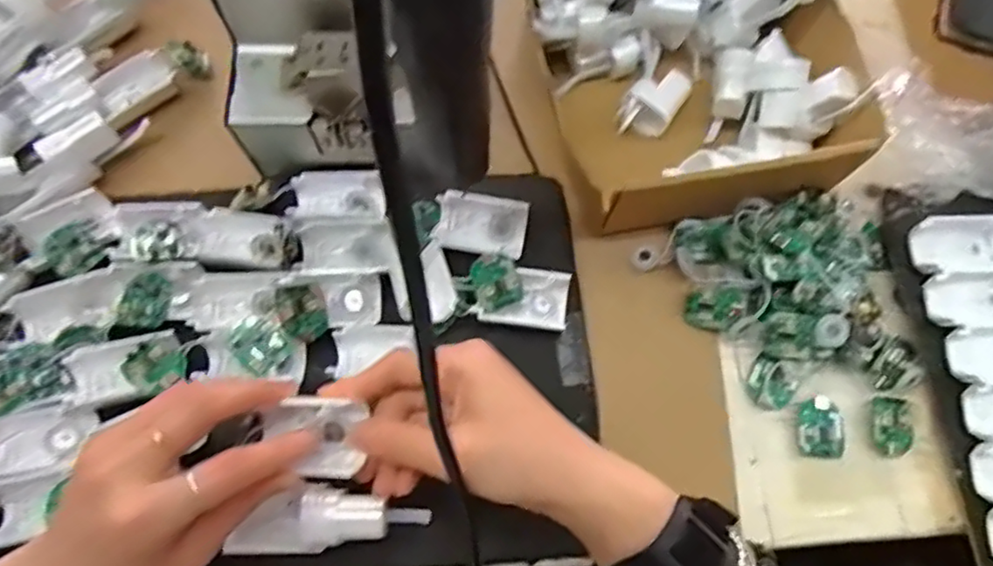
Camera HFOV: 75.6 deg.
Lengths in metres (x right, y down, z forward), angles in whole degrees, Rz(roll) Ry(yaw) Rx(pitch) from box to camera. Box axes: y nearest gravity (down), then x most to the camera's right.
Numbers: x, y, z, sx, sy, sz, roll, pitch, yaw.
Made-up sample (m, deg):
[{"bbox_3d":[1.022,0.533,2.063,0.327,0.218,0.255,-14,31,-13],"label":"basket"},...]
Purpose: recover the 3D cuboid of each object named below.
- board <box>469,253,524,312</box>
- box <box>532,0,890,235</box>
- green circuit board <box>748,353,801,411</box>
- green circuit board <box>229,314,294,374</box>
[{"bbox_3d":[0.000,-0.001,0.389,0.030,0.005,0.034,-29,102,-16],"label":"board"},{"bbox_3d":[0.131,-0.147,0.437,0.200,0.091,0.202,-12,71,-5],"label":"box"},{"bbox_3d":[0.173,0.063,0.399,0.029,0.009,0.029,27,72,8],"label":"green circuit board"},{"bbox_3d":[-0.139,0.036,0.377,0.030,0.004,0.033,-41,106,-5],"label":"green circuit board"}]

